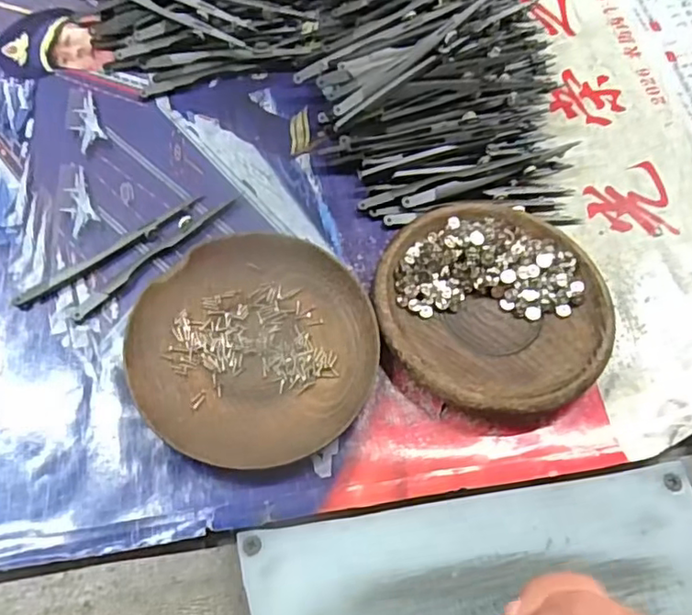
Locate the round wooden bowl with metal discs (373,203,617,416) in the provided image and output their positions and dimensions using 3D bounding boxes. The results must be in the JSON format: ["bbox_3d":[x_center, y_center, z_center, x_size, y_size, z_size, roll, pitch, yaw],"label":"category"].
[{"bbox_3d":[0.072,-0.001,0.301,0.107,0.015,0.111,1,65,-3],"label":"round wooden bowl with metal discs"}]

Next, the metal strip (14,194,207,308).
[{"bbox_3d":[-0.121,-0.030,0.315,0.105,0.004,0.010,-34,71,-17],"label":"metal strip"}]

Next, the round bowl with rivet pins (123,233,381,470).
[{"bbox_3d":[-0.043,0.018,0.290,0.112,0.013,0.112,1,65,-3],"label":"round bowl with rivet pins"}]

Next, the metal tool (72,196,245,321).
[{"bbox_3d":[-0.097,-0.029,0.315,0.008,0.004,0.104,41,70,15],"label":"metal tool"}]

